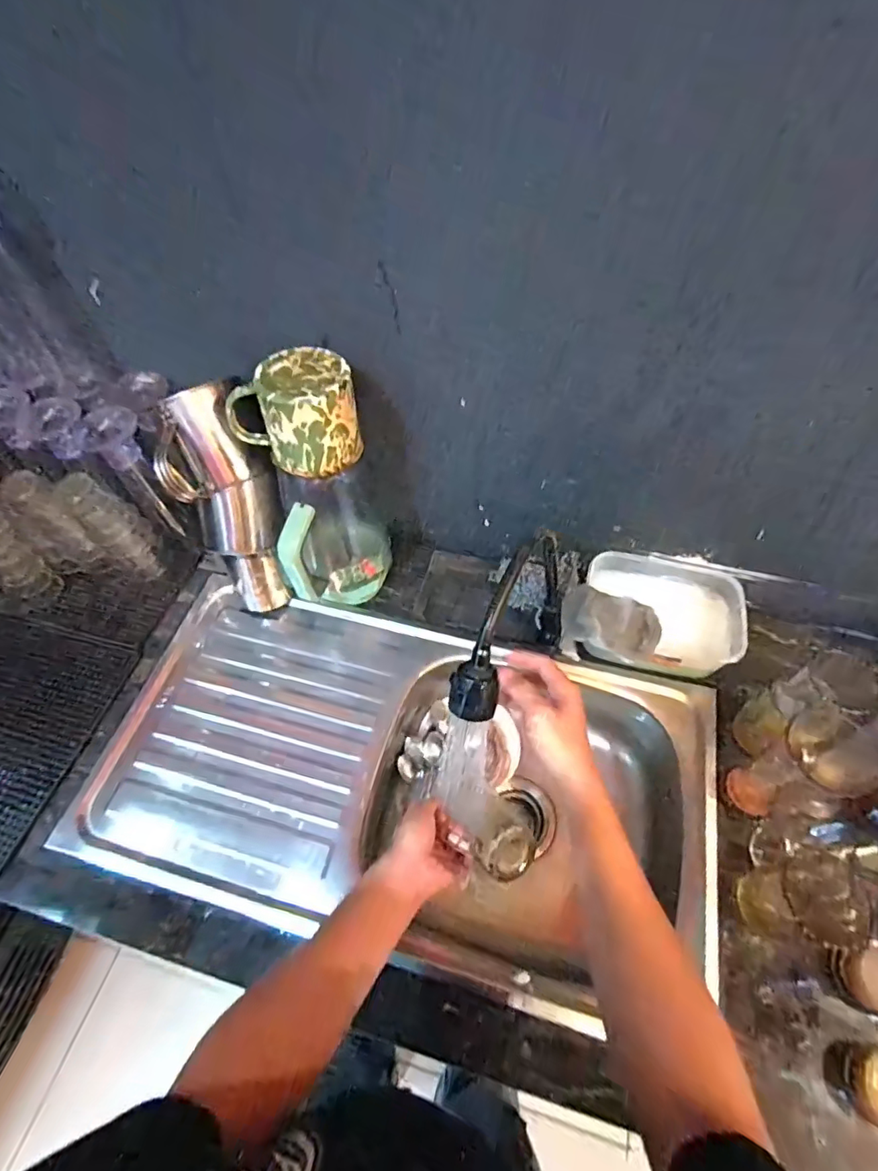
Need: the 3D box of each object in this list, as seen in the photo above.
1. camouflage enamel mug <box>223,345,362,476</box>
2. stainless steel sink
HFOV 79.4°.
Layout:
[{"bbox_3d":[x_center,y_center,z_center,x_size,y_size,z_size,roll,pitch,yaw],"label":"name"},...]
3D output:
[{"bbox_3d":[-0.154,-0.187,0.580,0.122,0.098,0.110,-36,63,-20],"label":"camouflage enamel mug"},{"bbox_3d":[-0.044,0.261,0.720,0.745,0.158,0.404,12,58,10],"label":"stainless steel sink"}]

